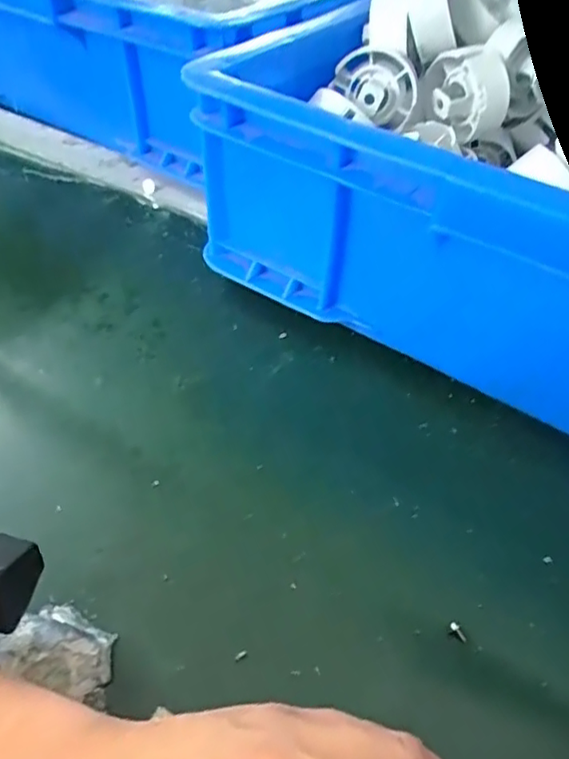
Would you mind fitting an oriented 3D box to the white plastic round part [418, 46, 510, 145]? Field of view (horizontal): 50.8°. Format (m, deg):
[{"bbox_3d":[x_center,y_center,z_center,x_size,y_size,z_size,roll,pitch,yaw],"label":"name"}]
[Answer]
[{"bbox_3d":[0.109,-0.178,0.368,0.041,0.043,0.047,-12,50,-14],"label":"white plastic round part"}]

